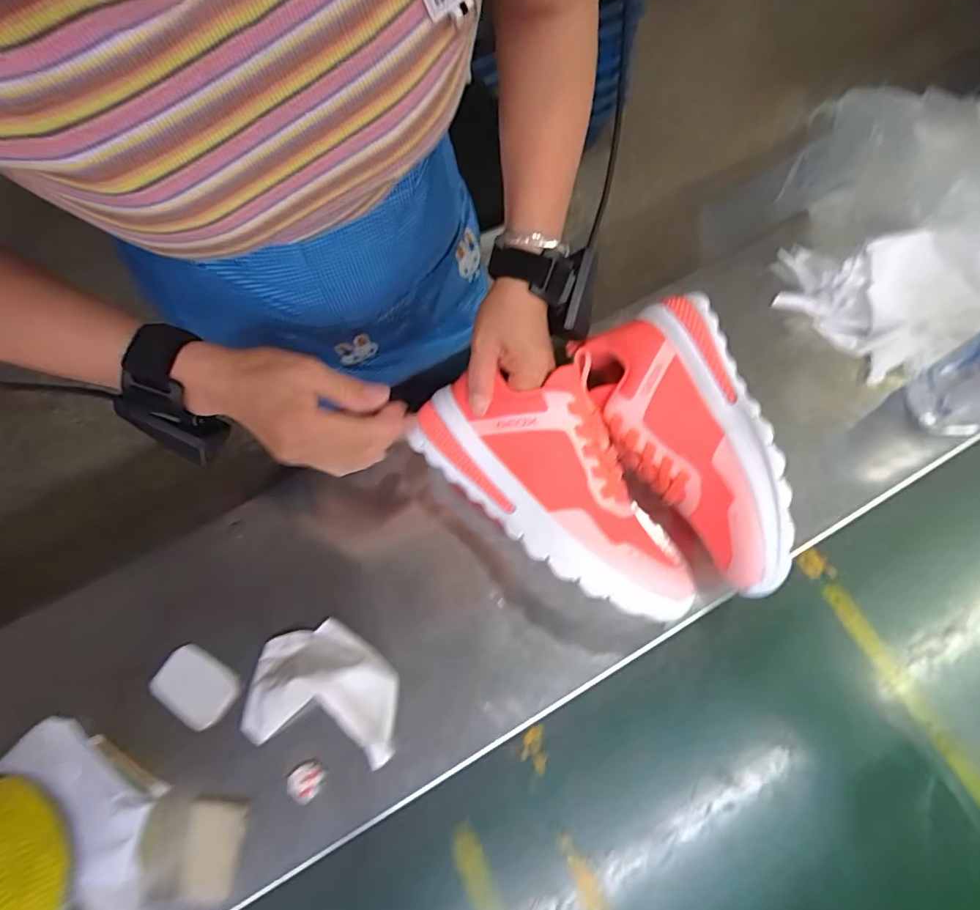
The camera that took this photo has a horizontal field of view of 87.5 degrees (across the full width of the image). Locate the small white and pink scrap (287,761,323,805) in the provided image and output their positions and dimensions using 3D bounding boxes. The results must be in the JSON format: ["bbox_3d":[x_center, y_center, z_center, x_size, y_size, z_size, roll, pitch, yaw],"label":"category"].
[{"bbox_3d":[-0.132,0.232,0.364,0.023,0.010,0.024,-1,68,2],"label":"small white and pink scrap"}]

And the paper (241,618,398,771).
[{"bbox_3d":[-0.123,0.169,0.373,0.110,0.037,0.084,8,68,6],"label":"paper"}]

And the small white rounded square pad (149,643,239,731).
[{"bbox_3d":[-0.223,0.174,0.387,0.059,0.011,0.039,31,72,14],"label":"small white rounded square pad"}]

